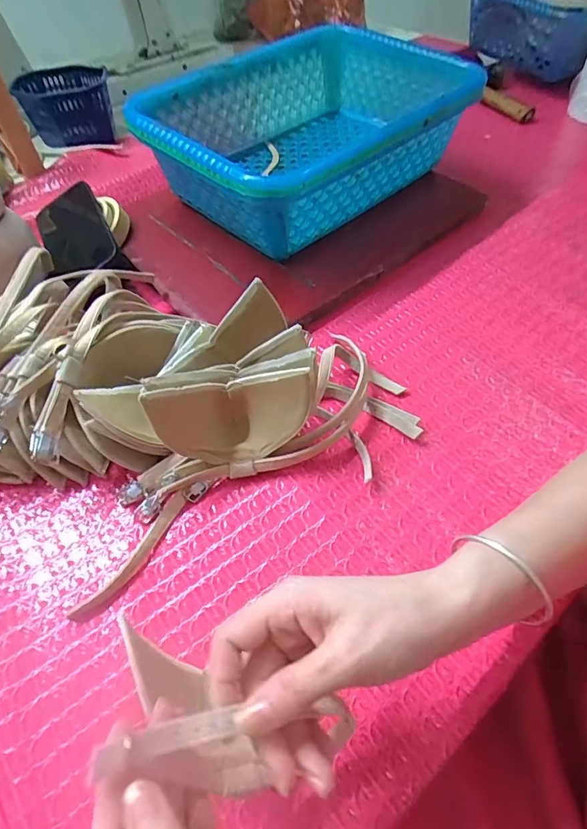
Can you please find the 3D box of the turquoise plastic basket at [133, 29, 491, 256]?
[{"bbox_3d":[0.015,-0.327,0.552,0.350,0.118,0.272,-36,59,-22],"label":"turquoise plastic basket"}]

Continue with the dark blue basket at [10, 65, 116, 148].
[{"bbox_3d":[-0.319,-0.427,0.647,0.122,0.081,0.063,2,55,2],"label":"dark blue basket"}]

